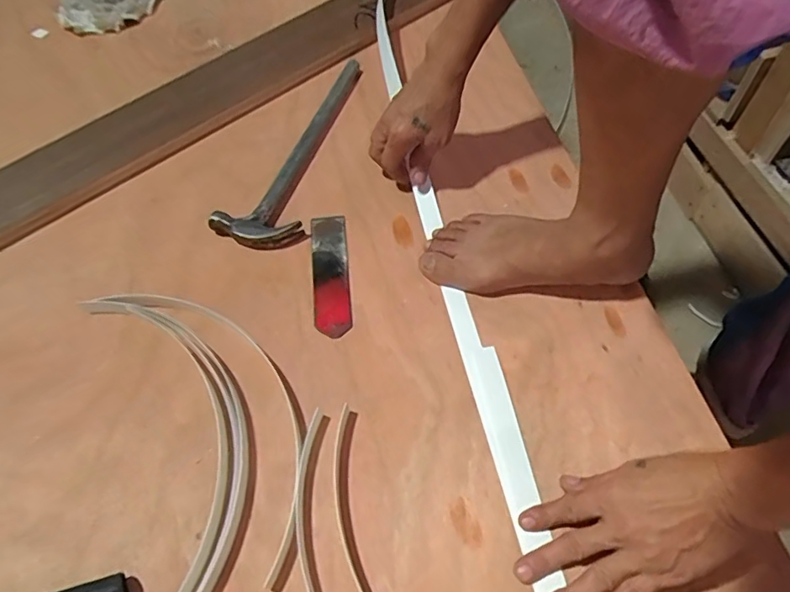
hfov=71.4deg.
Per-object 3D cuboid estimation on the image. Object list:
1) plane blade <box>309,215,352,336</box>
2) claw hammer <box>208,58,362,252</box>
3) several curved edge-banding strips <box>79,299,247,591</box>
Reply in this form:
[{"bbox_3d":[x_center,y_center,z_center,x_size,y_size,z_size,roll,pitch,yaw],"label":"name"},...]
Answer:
[{"bbox_3d":[-0.070,-0.027,0.596,0.039,0.006,0.150,-6,61,-1],"label":"plane blade"},{"bbox_3d":[-0.104,-0.178,0.677,0.101,0.035,0.295,23,64,14],"label":"claw hammer"},{"bbox_3d":[-0.208,0.152,0.495,0.147,0.025,0.358,-9,61,-3],"label":"several curved edge-banding strips"}]

